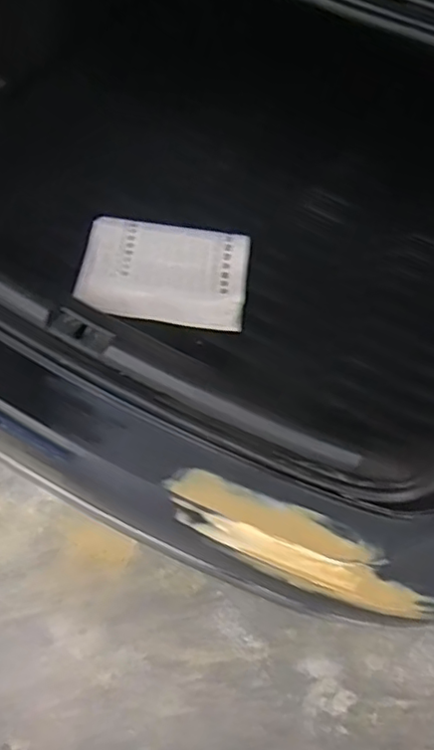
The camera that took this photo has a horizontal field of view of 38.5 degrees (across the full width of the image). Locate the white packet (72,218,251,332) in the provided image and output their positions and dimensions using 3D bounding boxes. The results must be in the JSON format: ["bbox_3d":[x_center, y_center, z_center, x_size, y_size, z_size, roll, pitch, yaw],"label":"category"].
[{"bbox_3d":[-0.093,-0.185,1.121,0.290,0.046,0.206,6,61,1],"label":"white packet"}]

